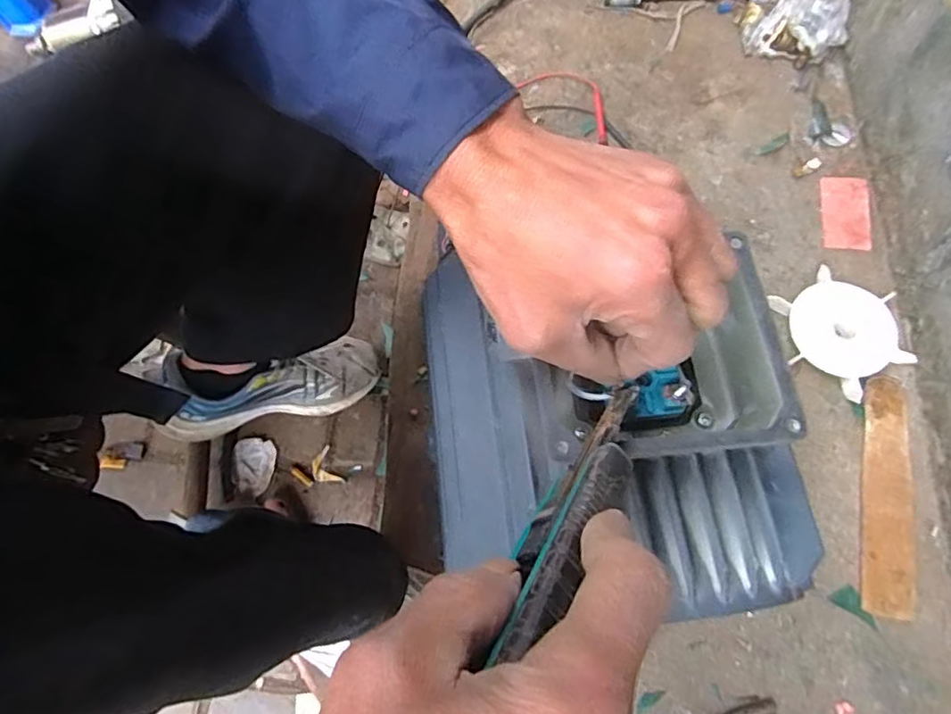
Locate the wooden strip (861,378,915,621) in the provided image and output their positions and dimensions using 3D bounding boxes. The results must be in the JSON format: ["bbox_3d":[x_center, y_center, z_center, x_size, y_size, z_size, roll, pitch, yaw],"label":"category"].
[{"bbox_3d":[0.380,0.123,0.530,0.044,0.007,0.214,11,71,6],"label":"wooden strip"}]

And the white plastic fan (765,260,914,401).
[{"bbox_3d":[0.356,-0.026,0.569,0.128,0.025,0.111,28,73,12],"label":"white plastic fan"}]

